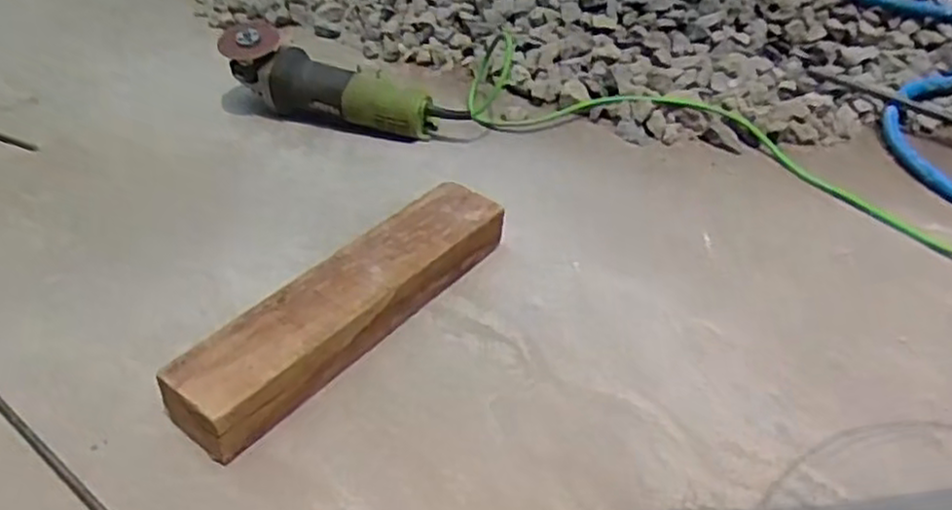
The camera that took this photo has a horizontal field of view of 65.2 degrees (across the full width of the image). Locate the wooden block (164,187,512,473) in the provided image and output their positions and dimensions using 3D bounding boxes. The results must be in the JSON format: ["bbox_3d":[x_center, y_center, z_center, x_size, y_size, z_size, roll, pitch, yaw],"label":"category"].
[{"bbox_3d":[-0.102,0.038,0.657,0.080,0.061,0.354,28,45,28],"label":"wooden block"}]

